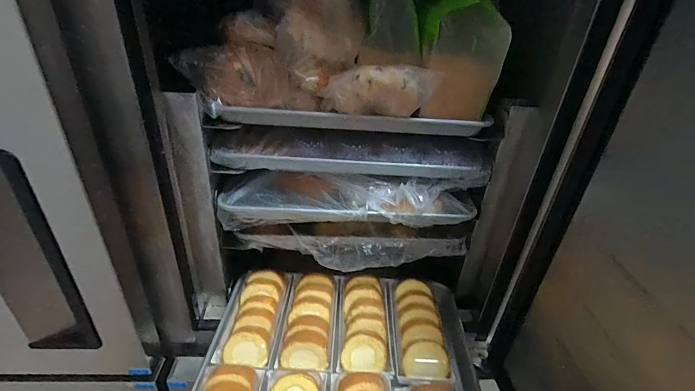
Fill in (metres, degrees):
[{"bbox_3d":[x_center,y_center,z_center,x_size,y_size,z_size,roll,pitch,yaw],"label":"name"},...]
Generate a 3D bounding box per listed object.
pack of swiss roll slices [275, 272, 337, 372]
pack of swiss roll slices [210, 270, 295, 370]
[{"bbox_3d":[-0.062,0.202,0.583,0.077,0.045,0.189,6,24,-2],"label":"pack of swiss roll slices"},{"bbox_3d":[-0.154,0.198,0.586,0.090,0.046,0.194,7,24,0],"label":"pack of swiss roll slices"}]

